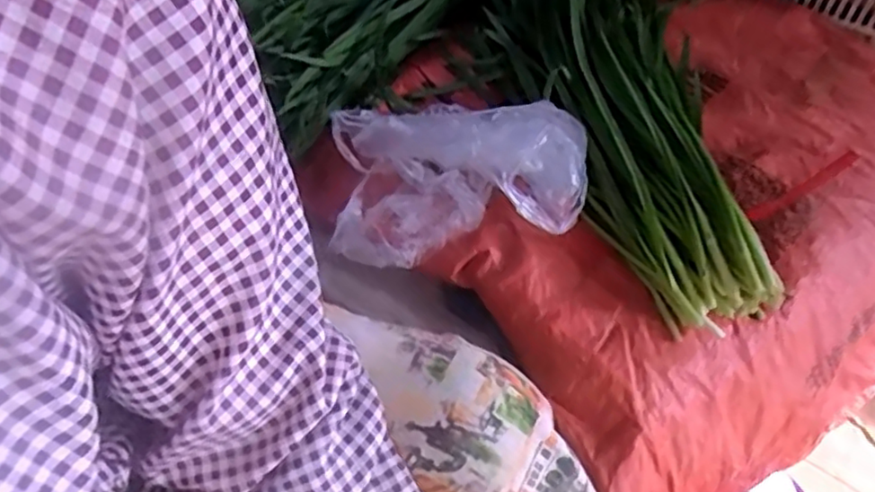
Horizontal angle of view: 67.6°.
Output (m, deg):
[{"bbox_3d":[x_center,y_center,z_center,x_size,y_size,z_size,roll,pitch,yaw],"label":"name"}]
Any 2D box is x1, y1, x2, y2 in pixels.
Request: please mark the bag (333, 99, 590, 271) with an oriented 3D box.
[{"bbox_3d":[0.010,-0.065,0.515,0.190,0.096,0.129,-1,55,0],"label":"bag"}]

